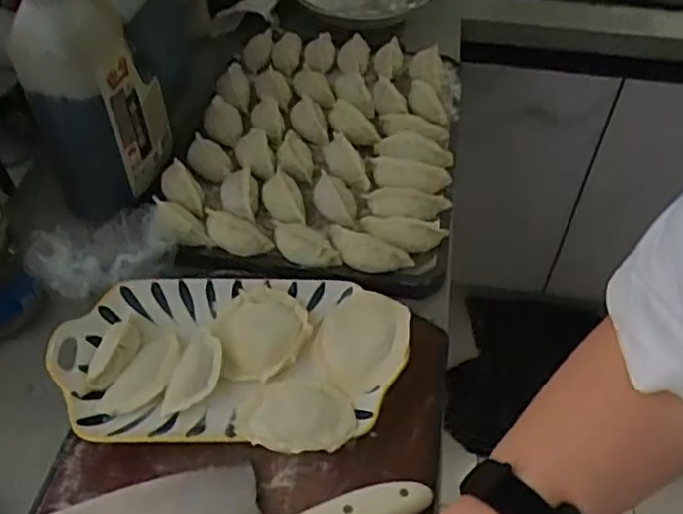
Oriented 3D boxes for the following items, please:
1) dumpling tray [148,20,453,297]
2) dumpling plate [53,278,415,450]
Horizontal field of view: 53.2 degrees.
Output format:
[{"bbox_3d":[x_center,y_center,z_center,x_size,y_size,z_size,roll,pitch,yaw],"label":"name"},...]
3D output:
[{"bbox_3d":[-0.016,-0.148,0.760,0.285,0.040,0.372,7,48,5],"label":"dumpling tray"},{"bbox_3d":[-0.090,0.085,0.571,0.286,0.036,0.166,2,48,0],"label":"dumpling plate"}]

